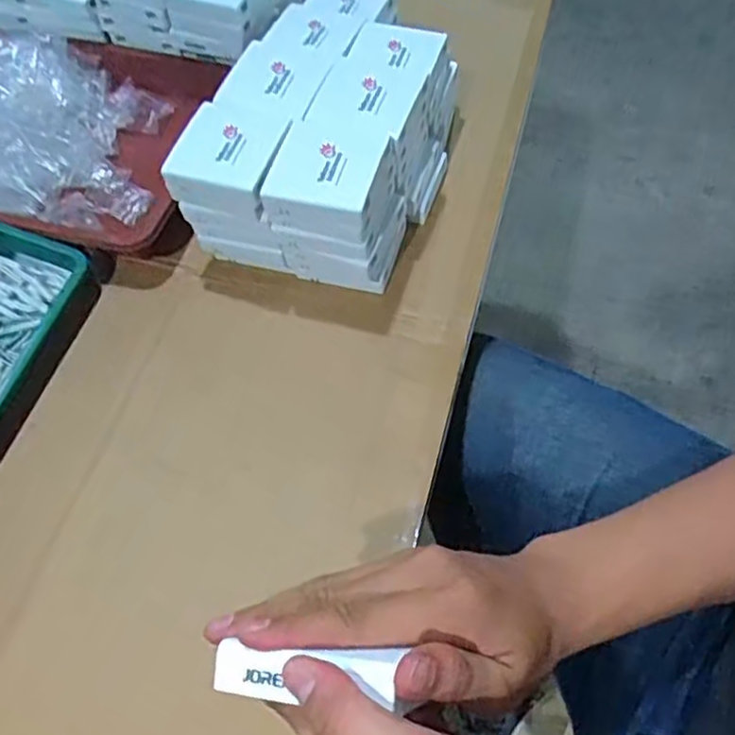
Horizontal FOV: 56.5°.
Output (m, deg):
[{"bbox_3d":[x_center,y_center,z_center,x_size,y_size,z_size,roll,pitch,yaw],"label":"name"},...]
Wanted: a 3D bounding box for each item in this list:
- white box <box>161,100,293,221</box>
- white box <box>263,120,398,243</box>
[{"bbox_3d":[-0.115,-0.176,0.583,0.087,0.042,0.086,16,60,11],"label":"white box"},{"bbox_3d":[-0.029,-0.153,0.567,0.092,0.051,0.087,14,60,10],"label":"white box"}]

